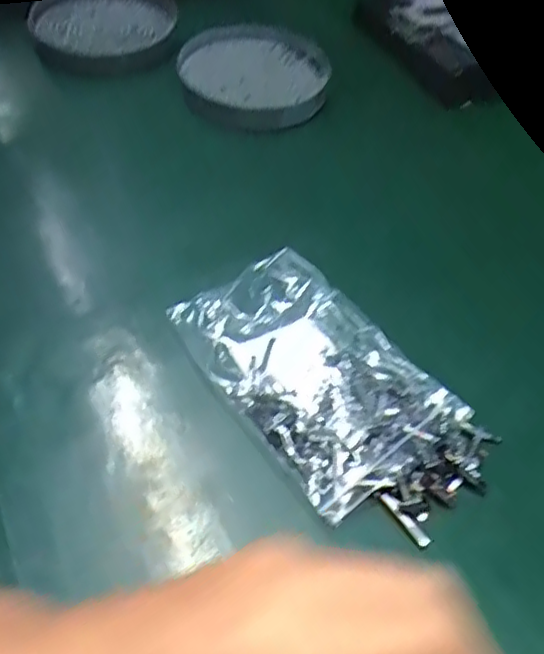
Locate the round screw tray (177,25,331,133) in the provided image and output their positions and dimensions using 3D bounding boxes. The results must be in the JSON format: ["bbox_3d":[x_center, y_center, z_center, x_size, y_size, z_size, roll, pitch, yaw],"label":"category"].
[{"bbox_3d":[-0.012,-0.195,0.499,0.113,0.026,0.119,2,49,-3],"label":"round screw tray"}]

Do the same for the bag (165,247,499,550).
[{"bbox_3d":[0.027,0.026,0.319,0.091,0.030,0.159,-33,61,-30],"label":"bag"}]

